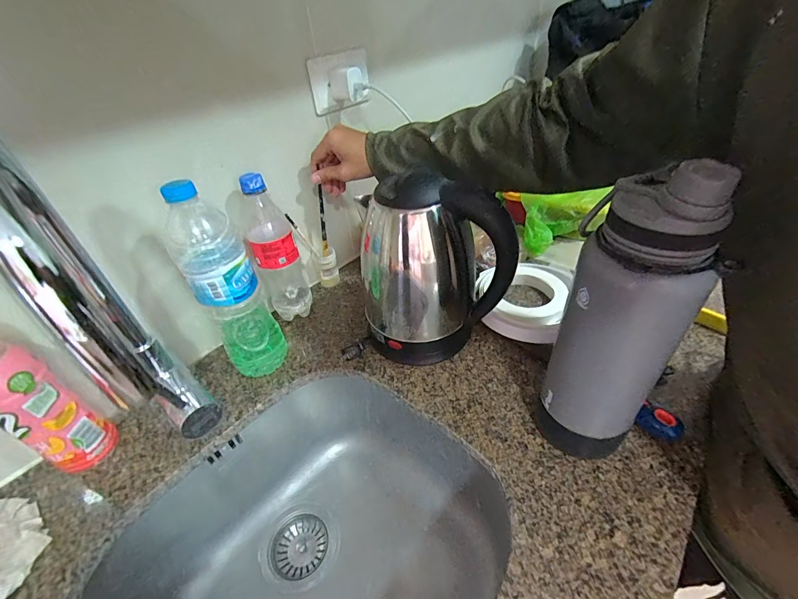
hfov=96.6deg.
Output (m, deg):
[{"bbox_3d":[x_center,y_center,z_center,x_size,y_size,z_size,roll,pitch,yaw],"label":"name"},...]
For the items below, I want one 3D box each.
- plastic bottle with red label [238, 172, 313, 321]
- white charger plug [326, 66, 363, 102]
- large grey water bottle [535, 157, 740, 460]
[{"bbox_3d":[-0.190,-0.074,0.548,0.066,0.239,0.075,-19,42,-15],"label":"plastic bottle with red label"},{"bbox_3d":[-0.080,-0.322,0.532,0.043,0.042,0.032,25,49,32],"label":"white charger plug"},{"bbox_3d":[0.185,0.039,0.312,0.088,0.301,0.075,20,46,27],"label":"large grey water bottle"}]

